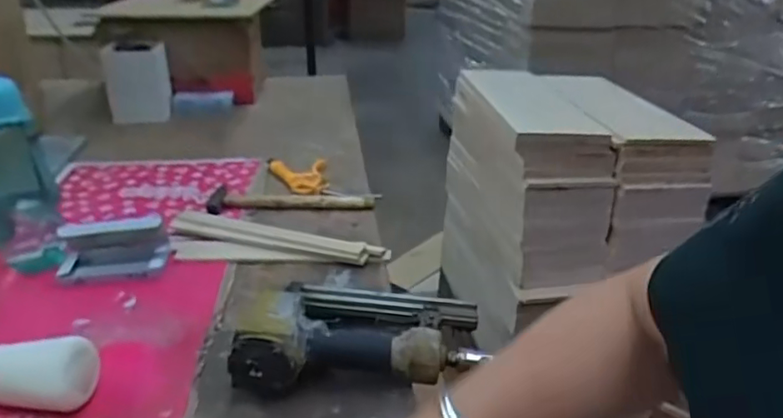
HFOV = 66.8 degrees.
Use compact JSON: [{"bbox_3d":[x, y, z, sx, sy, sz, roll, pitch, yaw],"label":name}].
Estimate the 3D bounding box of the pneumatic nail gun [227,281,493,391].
[{"bbox_3d":[-0.029,0.118,0.609,0.245,0.065,0.155,-1,26,-7],"label":"pneumatic nail gun"}]

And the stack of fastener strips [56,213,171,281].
[{"bbox_3d":[-0.348,0.049,0.737,0.129,0.058,0.075,-4,27,-13],"label":"stack of fastener strips"}]

